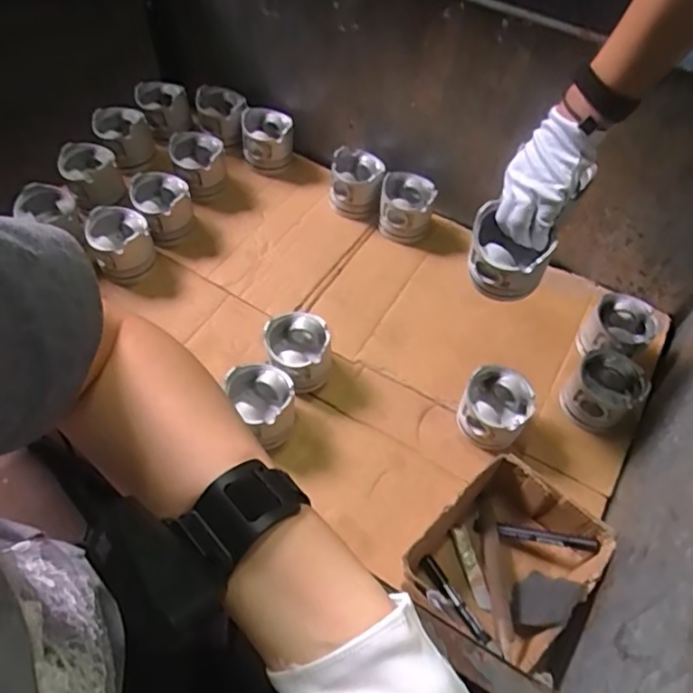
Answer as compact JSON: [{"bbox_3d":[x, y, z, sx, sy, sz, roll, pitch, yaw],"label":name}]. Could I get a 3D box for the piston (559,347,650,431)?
[{"bbox_3d":[0.365,0.066,0.838,0.094,0.082,0.099,1,58,-2],"label":"piston"}]

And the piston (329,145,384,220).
[{"bbox_3d":[0.019,-0.295,1.049,0.094,0.098,0.095,1,58,-2],"label":"piston"}]

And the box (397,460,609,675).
[{"bbox_3d":[0.199,0.249,0.713,0.171,0.084,0.191,39,64,20],"label":"box"}]

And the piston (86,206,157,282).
[{"bbox_3d":[-0.360,-0.160,0.943,0.089,0.099,0.094,1,58,-2],"label":"piston"}]

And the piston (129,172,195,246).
[{"bbox_3d":[-0.308,-0.234,0.992,0.088,0.093,0.084,1,58,-2],"label":"piston"}]

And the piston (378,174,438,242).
[{"bbox_3d":[0.104,-0.239,1.018,0.092,0.091,0.104,4,57,-1],"label":"piston"}]

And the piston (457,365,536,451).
[{"bbox_3d":[0.207,0.088,0.818,0.089,0.088,0.091,1,58,-2],"label":"piston"}]

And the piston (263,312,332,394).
[{"bbox_3d":[-0.069,0.009,0.862,0.094,0.081,0.097,1,58,-2],"label":"piston"}]

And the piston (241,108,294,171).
[{"bbox_3d":[-0.147,-0.393,1.094,0.093,0.067,0.099,-2,58,-4],"label":"piston"}]

